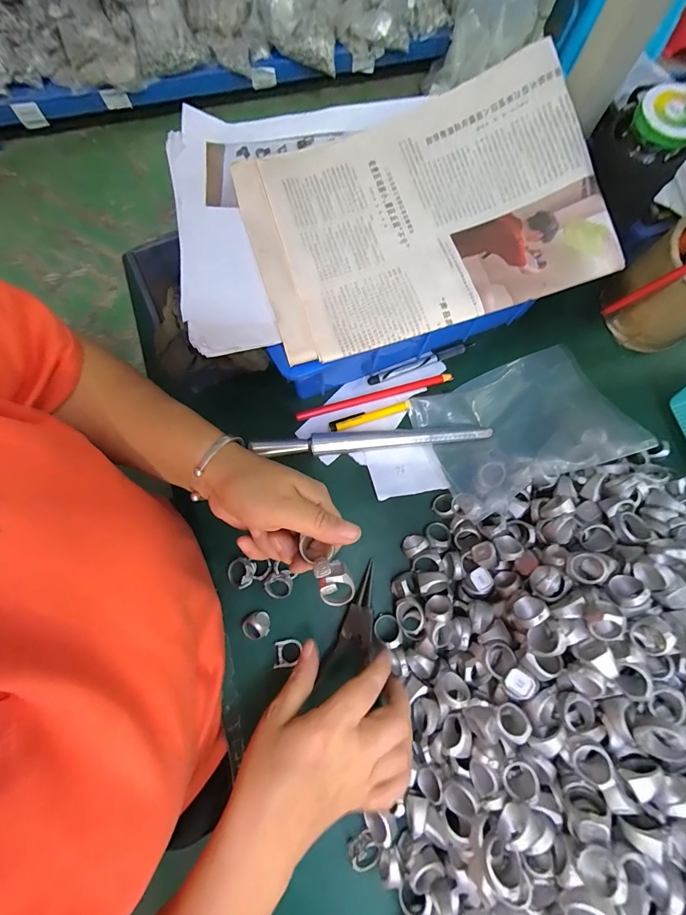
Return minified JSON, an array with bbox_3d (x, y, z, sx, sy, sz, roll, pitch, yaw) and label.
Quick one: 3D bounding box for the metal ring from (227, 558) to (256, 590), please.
[{"bbox_3d":[-0.093,0.104,0.335,0.025,0.012,0.025,0,76,-1],"label":"metal ring"}]

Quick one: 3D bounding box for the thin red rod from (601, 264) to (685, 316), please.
[{"bbox_3d":[0.293,-0.161,0.341,0.010,0.101,0.008,9,74,-25],"label":"thin red rod"}]

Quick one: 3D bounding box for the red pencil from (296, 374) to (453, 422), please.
[{"bbox_3d":[0.033,-0.064,0.385,0.166,0.005,0.010,-15,77,-5],"label":"red pencil"}]

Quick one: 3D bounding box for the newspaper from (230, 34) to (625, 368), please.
[{"bbox_3d":[0.061,-0.202,0.303,0.271,0.026,0.195,-18,81,1],"label":"newspaper"}]

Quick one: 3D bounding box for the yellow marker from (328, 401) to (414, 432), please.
[{"bbox_3d":[0.028,-0.043,0.380,0.084,0.006,0.012,-18,78,-6],"label":"yellow marker"}]

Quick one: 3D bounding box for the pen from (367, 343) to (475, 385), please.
[{"bbox_3d":[0.084,-0.101,0.396,0.121,0.006,0.009,-21,78,-6],"label":"pen"}]

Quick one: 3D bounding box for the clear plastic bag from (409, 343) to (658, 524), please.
[{"bbox_3d":[0.185,-0.036,0.367,0.207,0.029,0.130,-21,78,-6],"label":"clear plastic bag"}]

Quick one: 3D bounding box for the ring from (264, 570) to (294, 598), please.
[{"bbox_3d":[-0.058,0.117,0.336,0.026,0.017,0.023,-22,78,-7],"label":"ring"}]

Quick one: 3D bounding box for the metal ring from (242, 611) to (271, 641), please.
[{"bbox_3d":[-0.076,0.151,0.333,0.025,0.023,0.022,-31,79,-9],"label":"metal ring"}]

